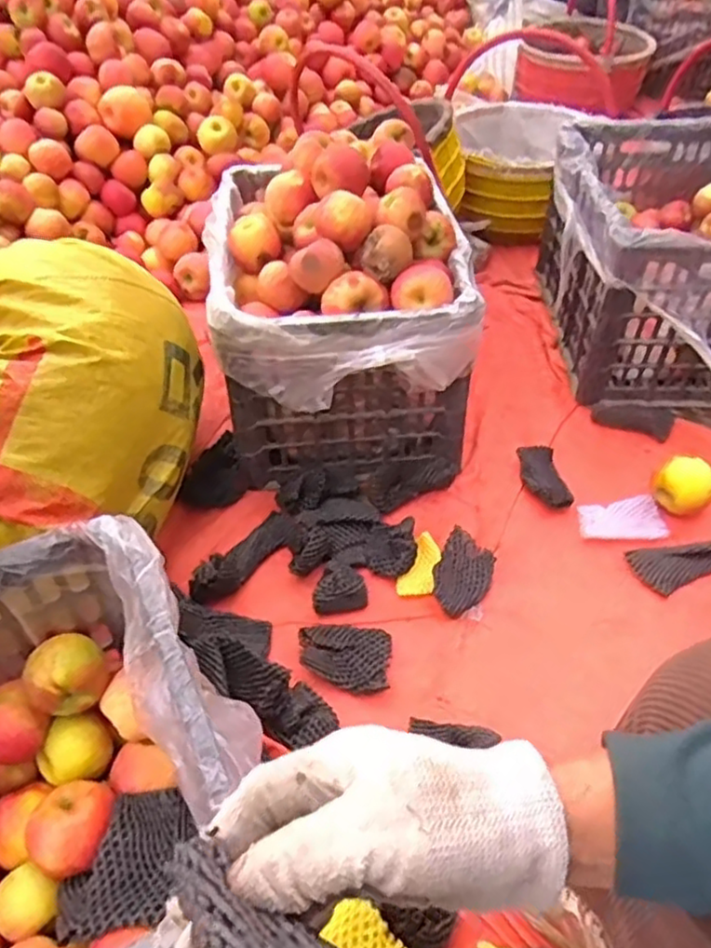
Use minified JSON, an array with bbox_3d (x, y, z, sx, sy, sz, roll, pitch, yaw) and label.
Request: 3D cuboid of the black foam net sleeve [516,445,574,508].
[{"bbox_3d":[0.282,0.004,1.037,0.059,0.023,0.116,-8,47,-4],"label":"black foam net sleeve"}]

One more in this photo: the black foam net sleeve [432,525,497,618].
[{"bbox_3d":[0.143,0.132,0.906,0.069,0.026,0.118,16,50,17],"label":"black foam net sleeve"}]

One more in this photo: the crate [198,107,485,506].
[{"bbox_3d":[-0.022,-0.258,1.053,0.354,0.363,0.510,-4,47,-1],"label":"crate"}]

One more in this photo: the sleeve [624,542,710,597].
[{"bbox_3d":[0.435,0.124,0.909,0.129,0.012,0.067,-6,47,-2],"label":"sleeve"}]

